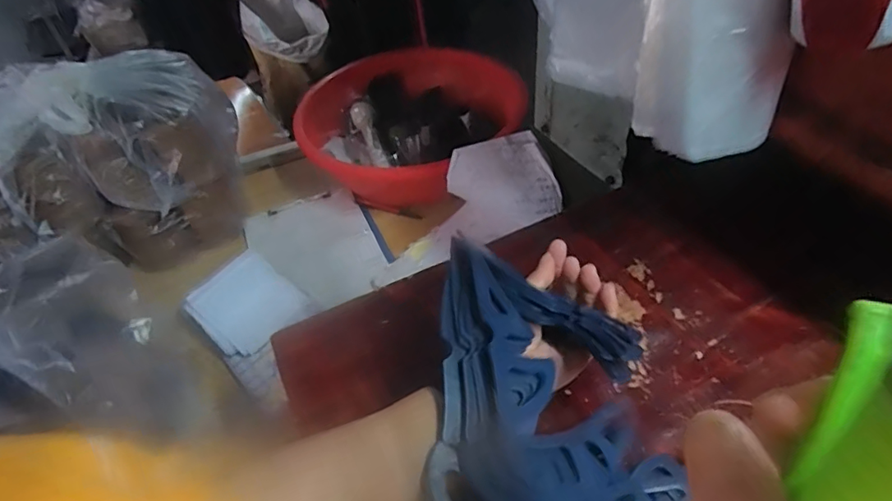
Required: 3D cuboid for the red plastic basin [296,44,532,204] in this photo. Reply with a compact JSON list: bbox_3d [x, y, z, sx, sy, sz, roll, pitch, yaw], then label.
[{"bbox_3d":[-0.069,-0.213,0.947,0.409,0.147,0.380,-3,45,3],"label":"red plastic basin"}]

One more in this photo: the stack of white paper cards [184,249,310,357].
[{"bbox_3d":[-0.283,0.074,0.721,0.130,0.011,0.124,38,62,13],"label":"stack of white paper cards"}]

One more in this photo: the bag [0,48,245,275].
[{"bbox_3d":[-0.538,-0.138,0.841,0.384,0.286,0.259,-25,48,-18],"label":"bag"}]

